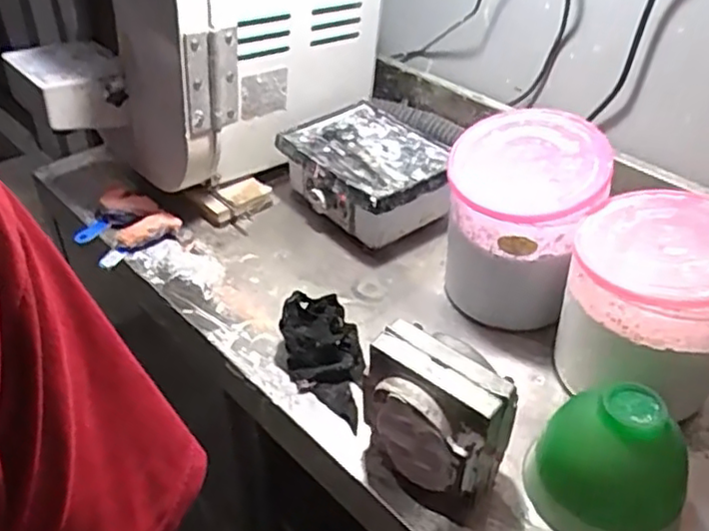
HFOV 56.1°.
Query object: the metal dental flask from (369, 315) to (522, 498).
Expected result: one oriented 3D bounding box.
[{"bbox_3d":[0.064,0.125,0.548,0.110,0.137,0.074,28,45,31],"label":"metal dental flask"}]

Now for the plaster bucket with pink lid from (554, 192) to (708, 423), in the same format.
[{"bbox_3d":[0.272,0.045,0.623,0.145,0.188,0.136,1,39,-1],"label":"plaster bucket with pink lid"}]

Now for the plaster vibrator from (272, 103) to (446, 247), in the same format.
[{"bbox_3d":[0.016,-0.114,0.890,0.159,0.106,0.216,-25,46,-28],"label":"plaster vibrator"}]

